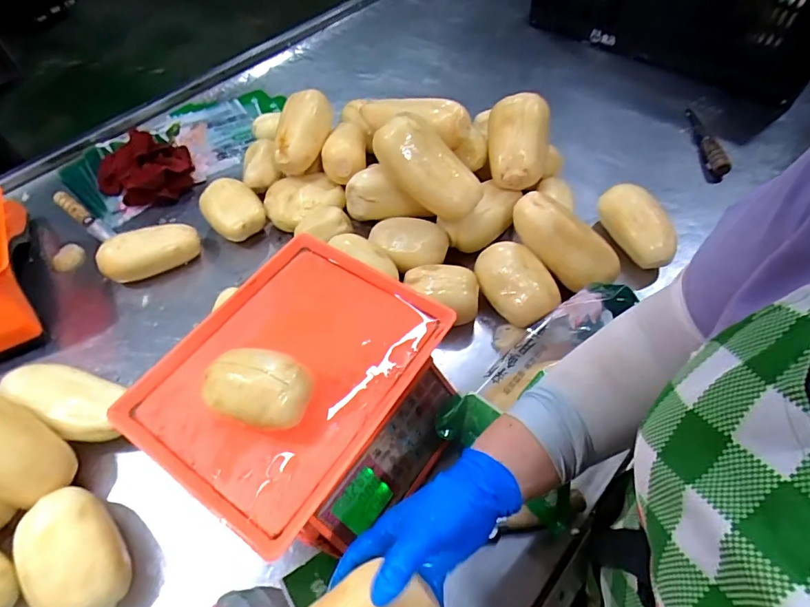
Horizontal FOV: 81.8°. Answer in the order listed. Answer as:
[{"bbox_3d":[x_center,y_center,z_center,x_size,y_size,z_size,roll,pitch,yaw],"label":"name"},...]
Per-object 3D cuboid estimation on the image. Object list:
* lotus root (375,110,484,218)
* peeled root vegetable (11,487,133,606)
[{"bbox_3d":[0.033,-0.190,0.656,0.168,0.064,0.078,41,62,-8],"label":"lotus root"},{"bbox_3d":[-0.335,0.257,0.480,0.072,0.079,0.138,-33,60,-19],"label":"peeled root vegetable"}]

